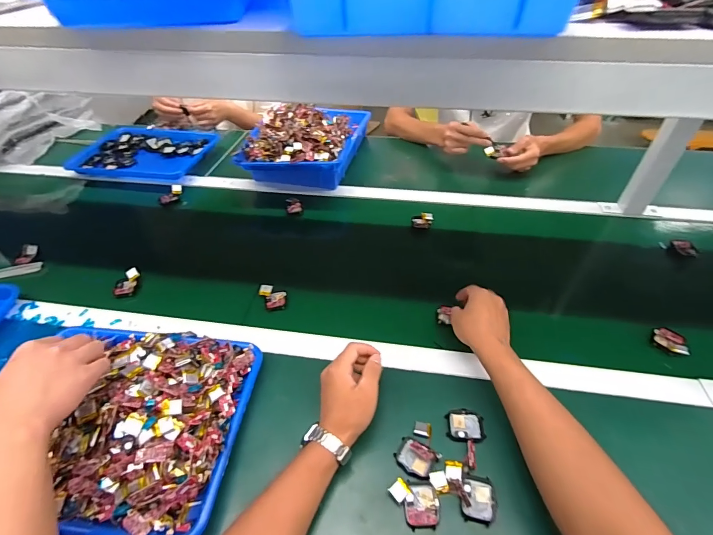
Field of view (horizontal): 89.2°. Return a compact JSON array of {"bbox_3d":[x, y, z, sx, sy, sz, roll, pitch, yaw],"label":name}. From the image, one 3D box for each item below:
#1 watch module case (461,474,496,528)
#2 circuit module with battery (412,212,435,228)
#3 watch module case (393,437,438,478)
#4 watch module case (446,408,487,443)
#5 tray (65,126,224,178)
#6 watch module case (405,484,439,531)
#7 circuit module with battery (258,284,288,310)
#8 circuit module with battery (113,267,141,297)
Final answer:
[{"bbox_3d":[0.141,0.267,0.419,0.038,0.007,0.047,7,46,8],"label":"watch module case"},{"bbox_3d":[0.144,-0.103,0.791,0.045,0.015,0.039,7,46,9],"label":"circuit module with battery"},{"bbox_3d":[0.073,0.232,0.446,0.045,0.021,0.036,25,51,24],"label":"watch module case"},{"bbox_3d":[0.143,0.208,0.477,0.048,0.007,0.041,2,45,4],"label":"watch module case"},{"bbox_3d":[-0.584,-0.328,1.012,0.346,0.036,0.246,5,45,6],"label":"tray"},{"bbox_3d":[0.075,0.273,0.415,0.039,0.008,0.043,0,45,2],"label":"watch module case"},{"bbox_3d":[-0.149,0.053,0.645,0.046,0.006,0.050,-5,60,-9],"label":"circuit module with battery"},{"bbox_3d":[-0.428,0.028,0.670,0.041,0.015,0.062,-6,45,-4],"label":"circuit module with battery"}]

